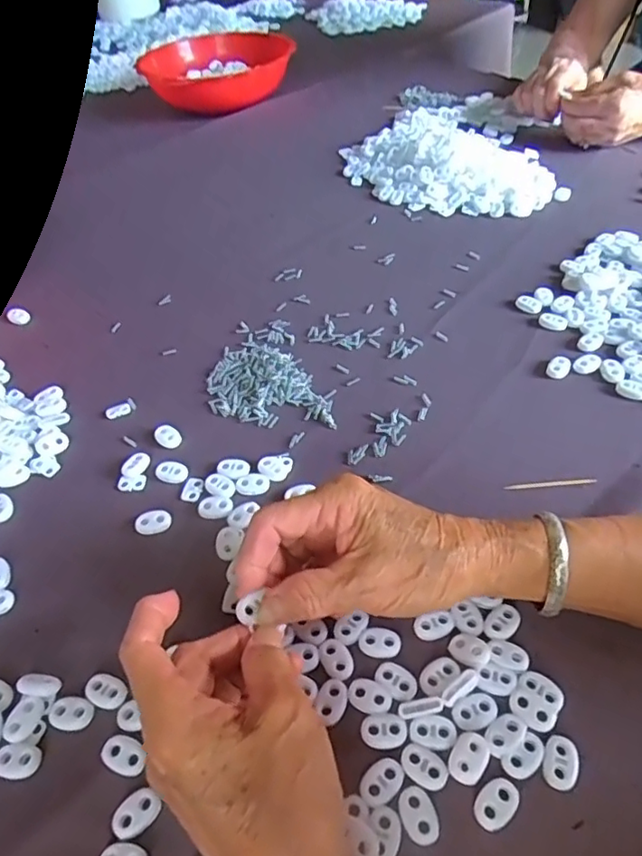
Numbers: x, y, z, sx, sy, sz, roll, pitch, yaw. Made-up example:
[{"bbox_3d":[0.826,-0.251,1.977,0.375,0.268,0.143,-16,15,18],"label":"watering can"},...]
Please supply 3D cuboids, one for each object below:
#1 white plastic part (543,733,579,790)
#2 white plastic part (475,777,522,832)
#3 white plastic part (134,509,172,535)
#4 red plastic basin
[{"bbox_3d":[0.113,0.156,0.274,0.015,0.004,0.022,17,51,19],"label":"white plastic part"},{"bbox_3d":[0.080,0.169,0.264,0.016,0.004,0.022,33,58,29],"label":"white plastic part"},{"bbox_3d":[-0.110,0.061,0.382,0.023,0.005,0.017,-13,48,-7],"label":"white plastic part"},{"bbox_3d":[-0.160,-0.554,0.922,0.223,0.066,0.223,-2,48,3],"label":"red plastic basin"}]

